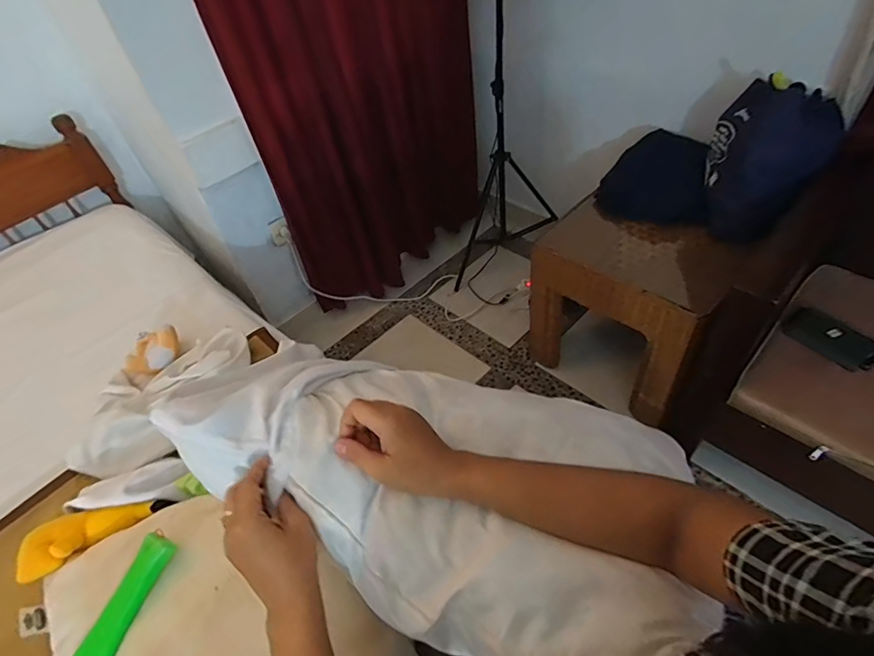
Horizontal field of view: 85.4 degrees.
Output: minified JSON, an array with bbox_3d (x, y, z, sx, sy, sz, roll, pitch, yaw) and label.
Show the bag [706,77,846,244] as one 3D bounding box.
[{"bbox_3d":[0.743,-0.373,1.084,0.224,0.341,0.134,20,52,25],"label":"bag"}]

